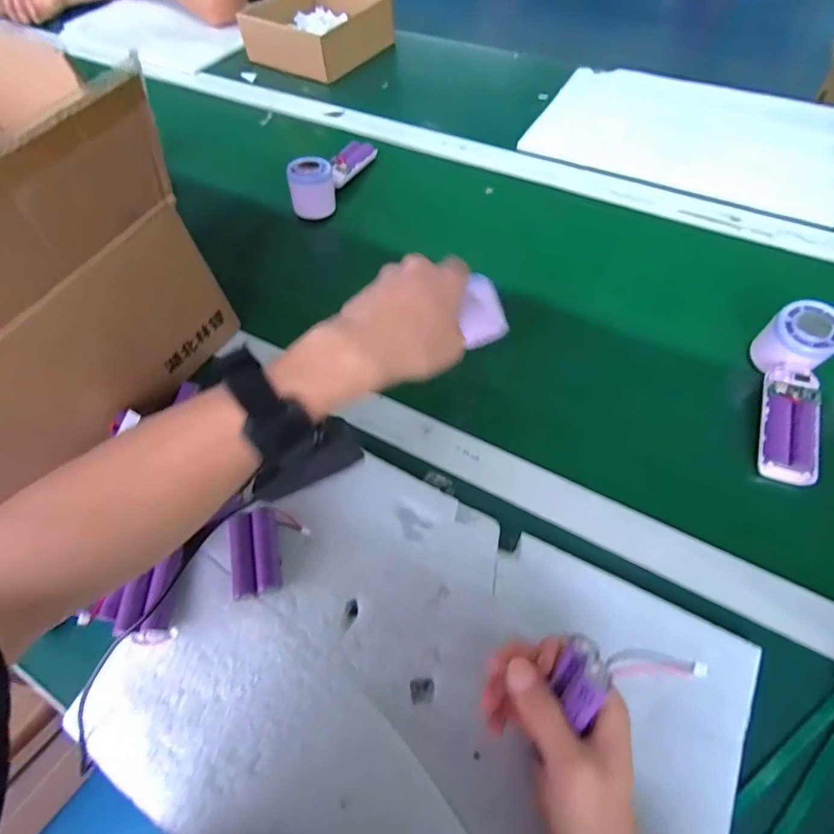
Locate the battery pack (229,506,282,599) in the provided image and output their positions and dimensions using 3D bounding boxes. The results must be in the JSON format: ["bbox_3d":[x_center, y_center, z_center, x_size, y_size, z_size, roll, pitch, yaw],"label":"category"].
[{"bbox_3d":[-0.127,0.107,0.381,0.035,0.016,0.064,-13,58,-4],"label":"battery pack"}]

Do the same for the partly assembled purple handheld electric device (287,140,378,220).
[{"bbox_3d":[-0.112,-0.334,0.650,0.048,0.059,0.162,22,62,16],"label":"partly assembled purple handheld electric device"}]

